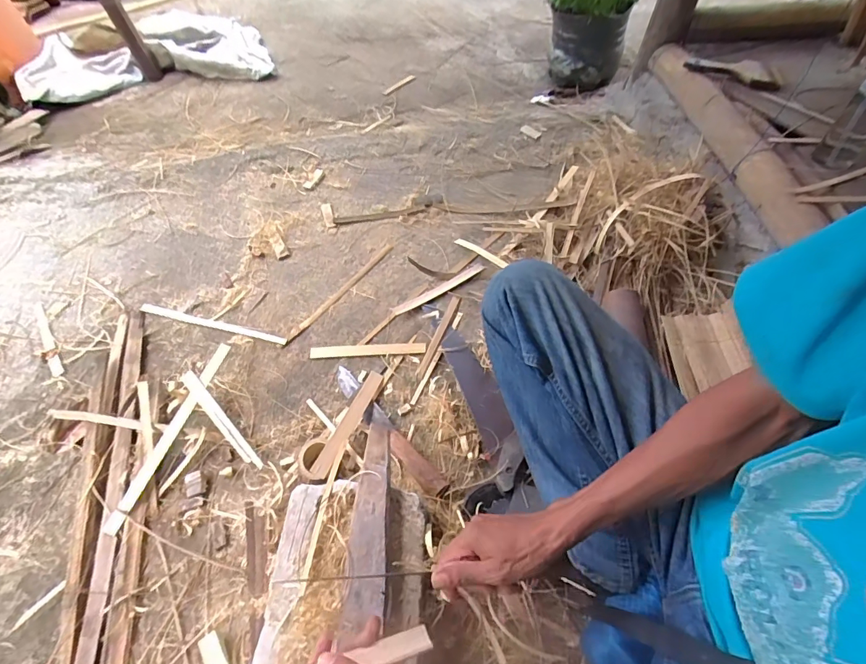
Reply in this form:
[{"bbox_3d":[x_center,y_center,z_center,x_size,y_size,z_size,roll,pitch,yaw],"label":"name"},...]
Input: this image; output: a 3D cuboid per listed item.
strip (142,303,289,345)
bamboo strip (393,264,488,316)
[{"bbox_3d":[-0.466,-0.018,0.942,0.341,0.011,0.020,13,56,9],"label":"strip"},{"bbox_3d":[0.014,-0.094,0.979,0.225,0.008,0.031,-29,51,-13],"label":"bamboo strip"}]

